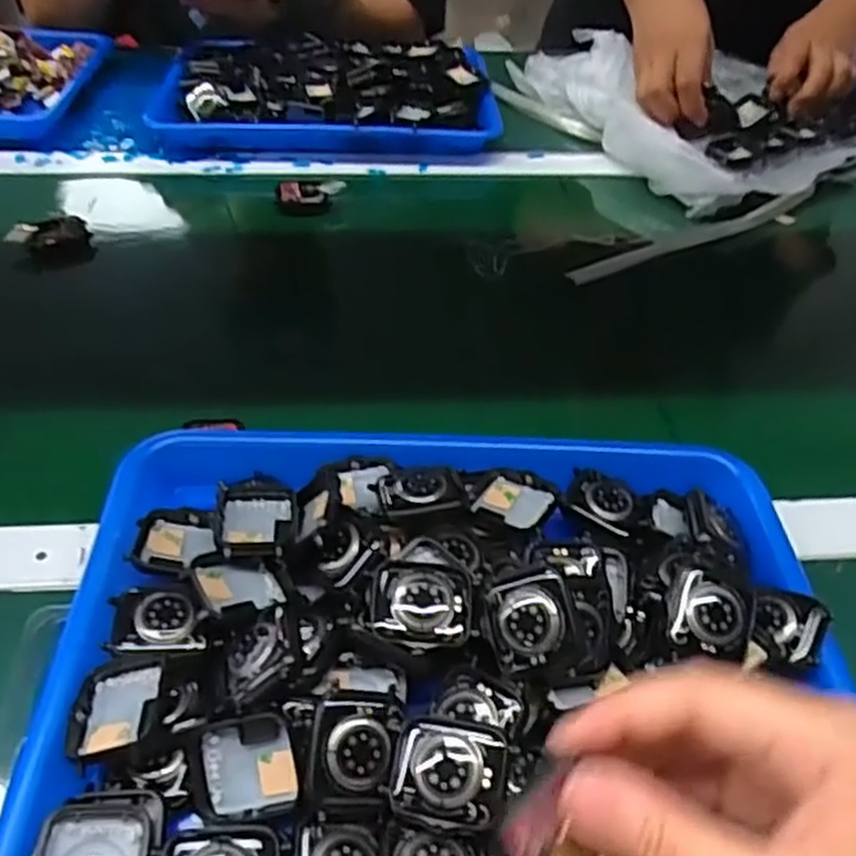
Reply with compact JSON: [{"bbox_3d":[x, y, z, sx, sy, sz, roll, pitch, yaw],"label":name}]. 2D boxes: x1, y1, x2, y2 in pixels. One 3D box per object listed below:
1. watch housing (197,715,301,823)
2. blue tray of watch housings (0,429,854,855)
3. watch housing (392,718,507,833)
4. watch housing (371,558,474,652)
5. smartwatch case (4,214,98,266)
[{"bbox_3d":[-0.067,0.128,0.295,0.040,0.012,0.036,-12,76,2],"label":"watch housing"},{"bbox_3d":[0.010,0.086,0.329,0.319,0.057,0.243,1,44,-3],"label":"blue tray of watch housings"},{"bbox_3d":[0.007,0.122,0.280,0.038,0.011,0.033,11,44,7],"label":"watch housing"},{"bbox_3d":[-0.002,0.072,0.324,0.041,0.017,0.038,1,44,-4],"label":"watch housing"},{"bbox_3d":[-0.289,-0.142,0.606,0.056,0.028,0.031,-21,50,-24],"label":"smartwatch case"}]

